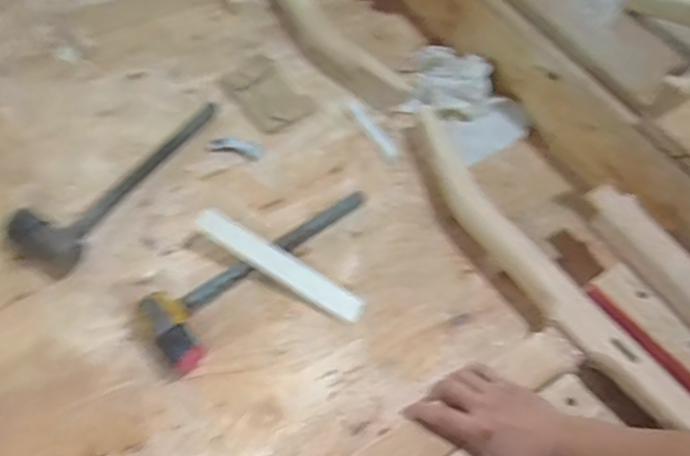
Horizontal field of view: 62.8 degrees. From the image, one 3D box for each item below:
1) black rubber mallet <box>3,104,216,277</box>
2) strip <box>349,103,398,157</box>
[{"bbox_3d":[-0.295,-0.079,0.749,0.094,0.044,0.323,27,60,13],"label":"black rubber mallet"},{"bbox_3d":[0.044,-0.155,0.889,0.020,0.009,0.115,-29,64,-20],"label":"strip"}]

